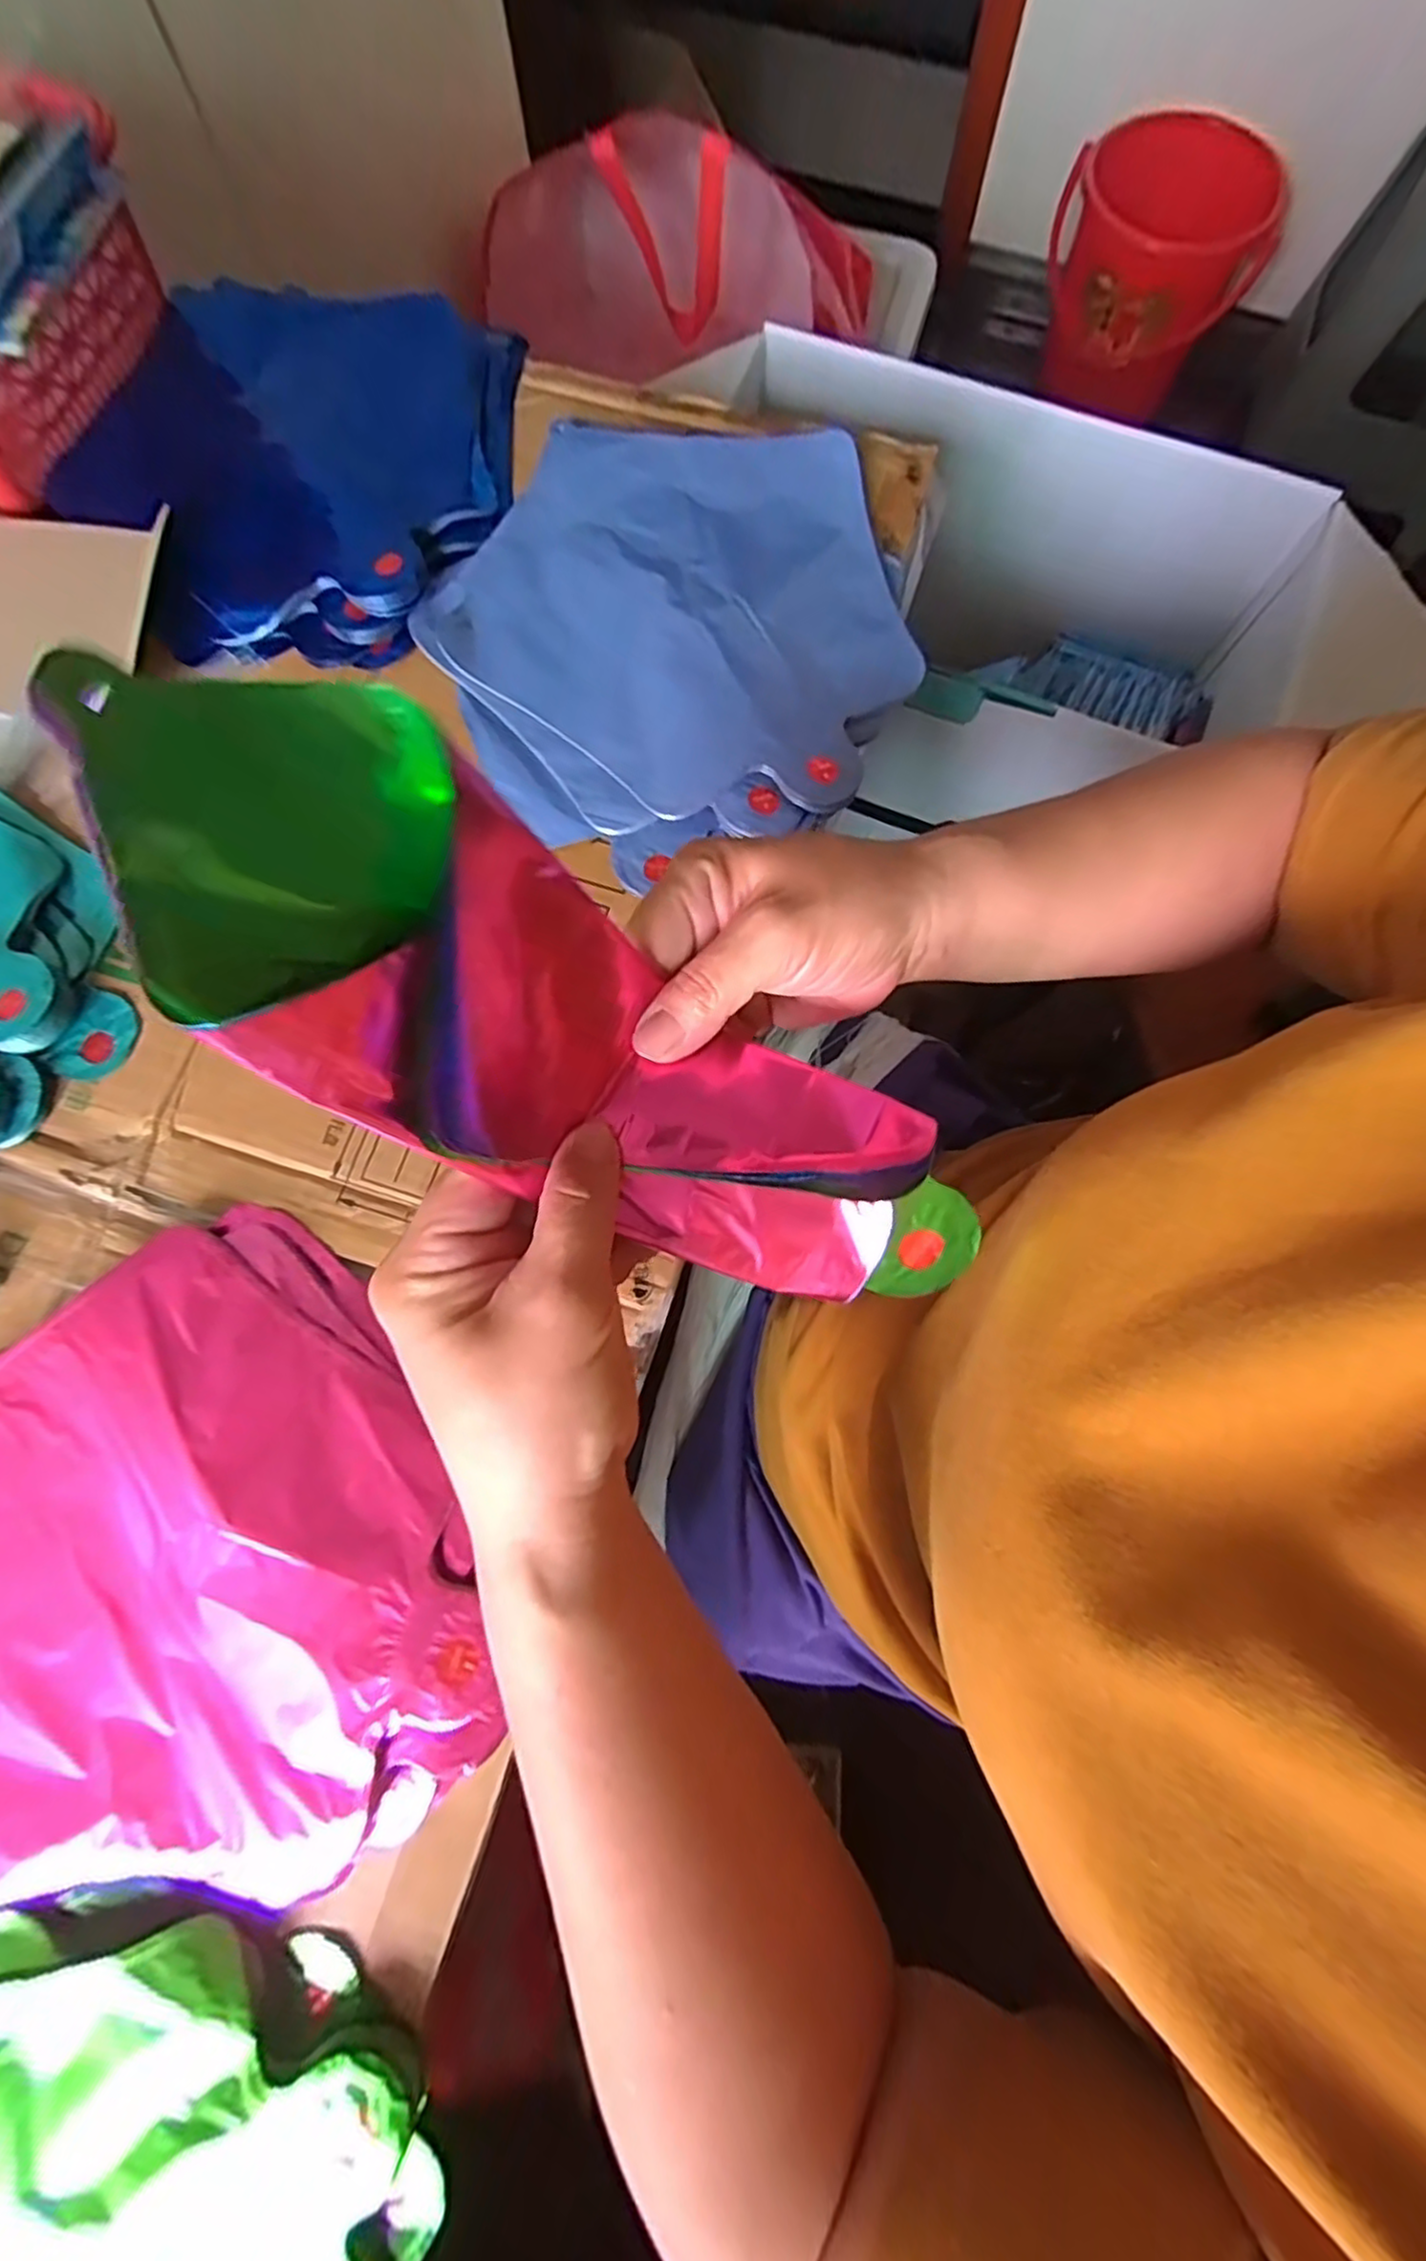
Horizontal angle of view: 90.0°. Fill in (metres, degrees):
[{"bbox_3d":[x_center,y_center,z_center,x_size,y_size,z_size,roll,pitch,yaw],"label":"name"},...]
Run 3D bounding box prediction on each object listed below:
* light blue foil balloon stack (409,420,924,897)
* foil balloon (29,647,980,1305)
[{"bbox_3d":[-0.020,-0.261,0.366,0.231,0.012,0.255,-18,79,-3],"label":"light blue foil balloon stack"},{"bbox_3d":[-0.023,-0.015,0.195,0.250,0.064,0.081,31,79,-30],"label":"foil balloon"}]

